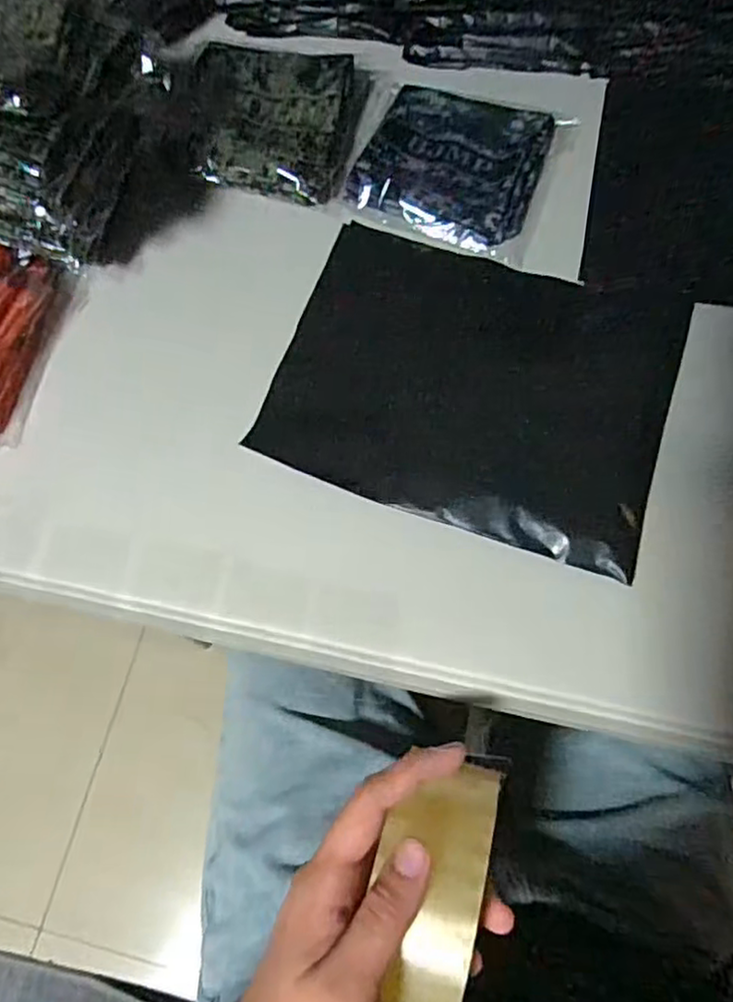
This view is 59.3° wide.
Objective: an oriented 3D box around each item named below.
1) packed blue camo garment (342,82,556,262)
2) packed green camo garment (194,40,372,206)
[{"bbox_3d":[0.063,-0.240,0.463,0.123,0.022,0.131,16,71,9],"label":"packed blue camo garment"},{"bbox_3d":[-0.068,-0.276,0.471,0.128,0.034,0.138,3,69,4],"label":"packed green camo garment"}]

